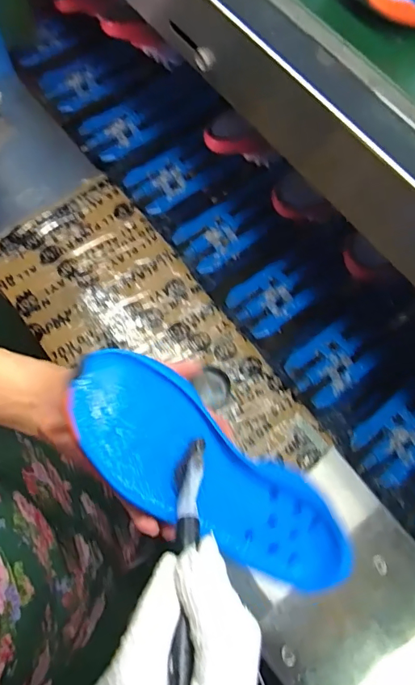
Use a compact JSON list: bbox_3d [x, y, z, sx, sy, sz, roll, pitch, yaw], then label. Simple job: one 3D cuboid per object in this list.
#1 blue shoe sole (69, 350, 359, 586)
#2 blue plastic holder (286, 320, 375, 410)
[{"bbox_3d":[0.001,0.097,0.330,0.229,0.024,0.082,37,74,0],"label":"blue shoe sole"},{"bbox_3d":[0.191,0.031,0.711,0.140,0.036,0.094,-39,74,-13],"label":"blue plastic holder"}]

